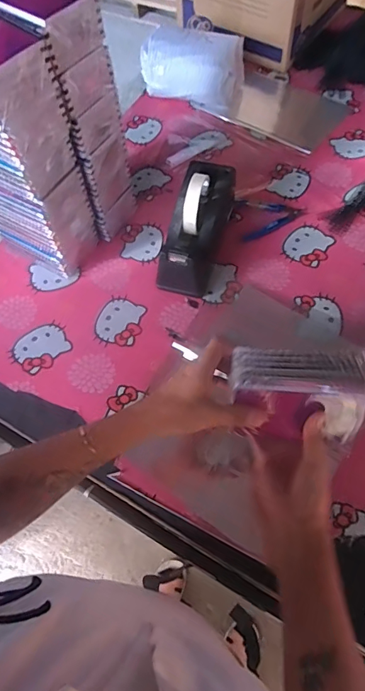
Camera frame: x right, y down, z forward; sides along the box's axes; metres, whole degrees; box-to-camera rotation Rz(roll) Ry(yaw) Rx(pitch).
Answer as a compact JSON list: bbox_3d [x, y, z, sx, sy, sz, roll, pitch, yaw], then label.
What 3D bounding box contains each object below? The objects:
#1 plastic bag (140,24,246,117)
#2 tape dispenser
[{"bbox_3d":[0.023,-0.558,0.894,0.184,0.112,0.116,22,64,14],"label":"plastic bag"},{"bbox_3d":[0.025,-0.189,0.693,0.079,0.120,0.209,16,62,11],"label":"tape dispenser"}]

